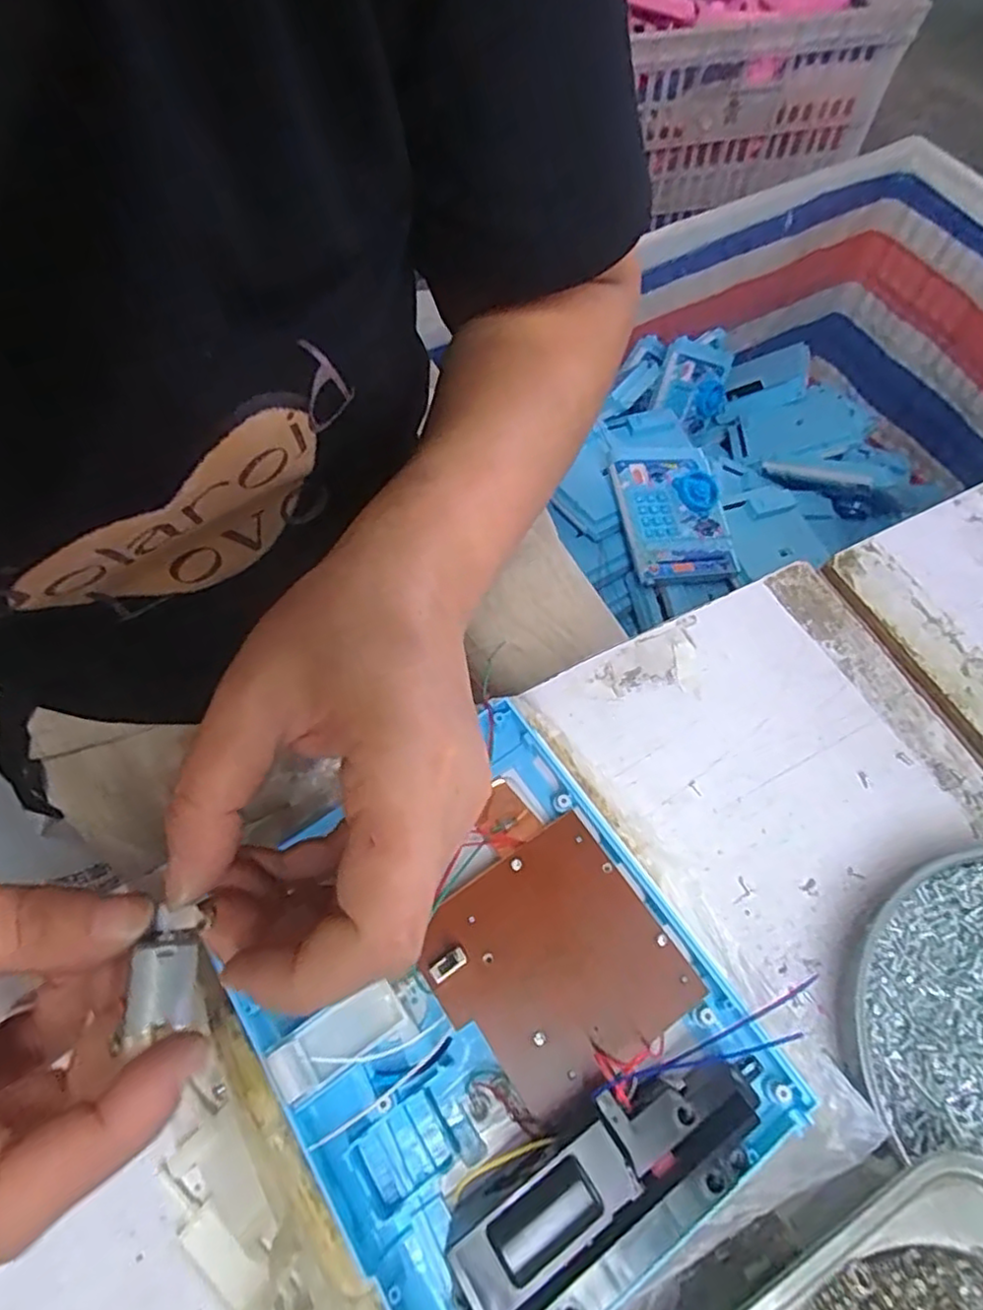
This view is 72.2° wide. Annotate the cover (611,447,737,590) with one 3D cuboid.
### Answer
[{"bbox_3d":[0.208,-0.157,0.762,0.128,0.025,0.150,-11,79,-20],"label":"cover"}]

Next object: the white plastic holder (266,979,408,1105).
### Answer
[{"bbox_3d":[-0.049,0.122,0.216,0.041,0.011,0.018,-29,65,-12],"label":"white plastic holder"}]

